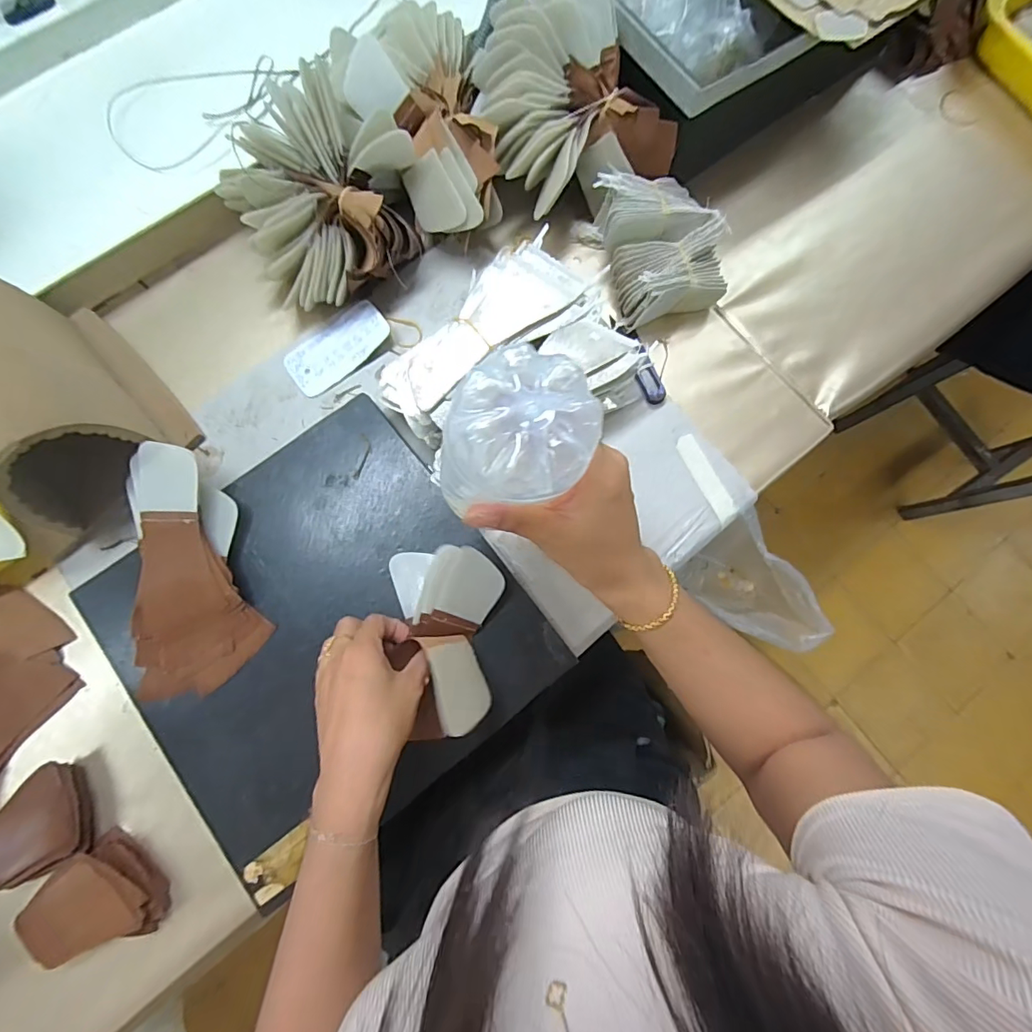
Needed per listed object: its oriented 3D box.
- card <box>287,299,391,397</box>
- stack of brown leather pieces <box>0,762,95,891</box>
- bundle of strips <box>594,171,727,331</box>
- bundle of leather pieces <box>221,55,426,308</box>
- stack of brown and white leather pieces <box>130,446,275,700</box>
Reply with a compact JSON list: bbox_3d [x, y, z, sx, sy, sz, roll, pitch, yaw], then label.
[{"bbox_3d":[-0.172,-0.163,0.475,0.103,0.005,0.055,-39,80,-1],"label":"card"},{"bbox_3d":[-0.384,0.245,0.392,0.078,0.025,0.071,-23,82,-5],"label":"stack of brown leather pieces"},{"bbox_3d":[0.138,-0.258,0.466,0.103,0.054,0.133,-18,84,-5],"label":"bundle of strips"},{"bbox_3d":[-0.170,-0.284,0.438,0.157,0.098,0.153,0,80,-2],"label":"bundle of leather pieces"},{"bbox_3d":[-0.261,0.044,0.398,0.099,0.031,0.197,-2,80,-2],"label":"stack of brown and white leather pieces"}]

